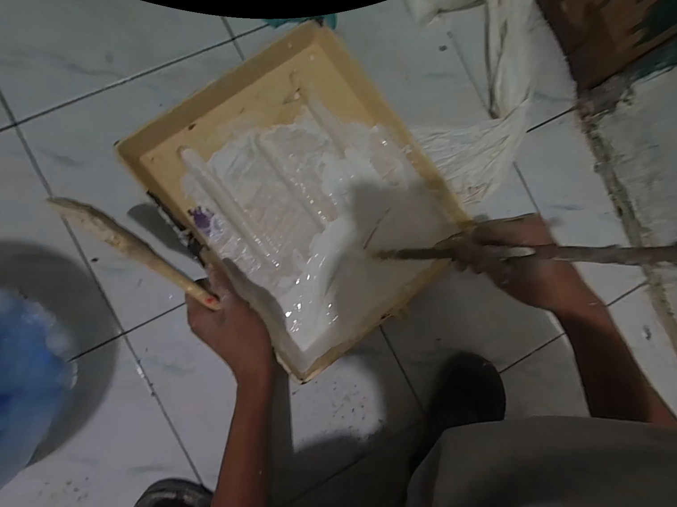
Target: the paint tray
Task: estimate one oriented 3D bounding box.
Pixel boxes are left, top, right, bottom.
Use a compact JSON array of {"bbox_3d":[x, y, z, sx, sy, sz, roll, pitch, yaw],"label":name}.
[{"bbox_3d":[-0.035,-0.075,0.386,0.287,0.066,0.344,-37,93,-7],"label":"paint tray"}]

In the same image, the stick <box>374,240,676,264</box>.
[{"bbox_3d":[0.165,-0.003,0.264,0.025,0.323,0.024,2,87,-44],"label":"stick"}]

